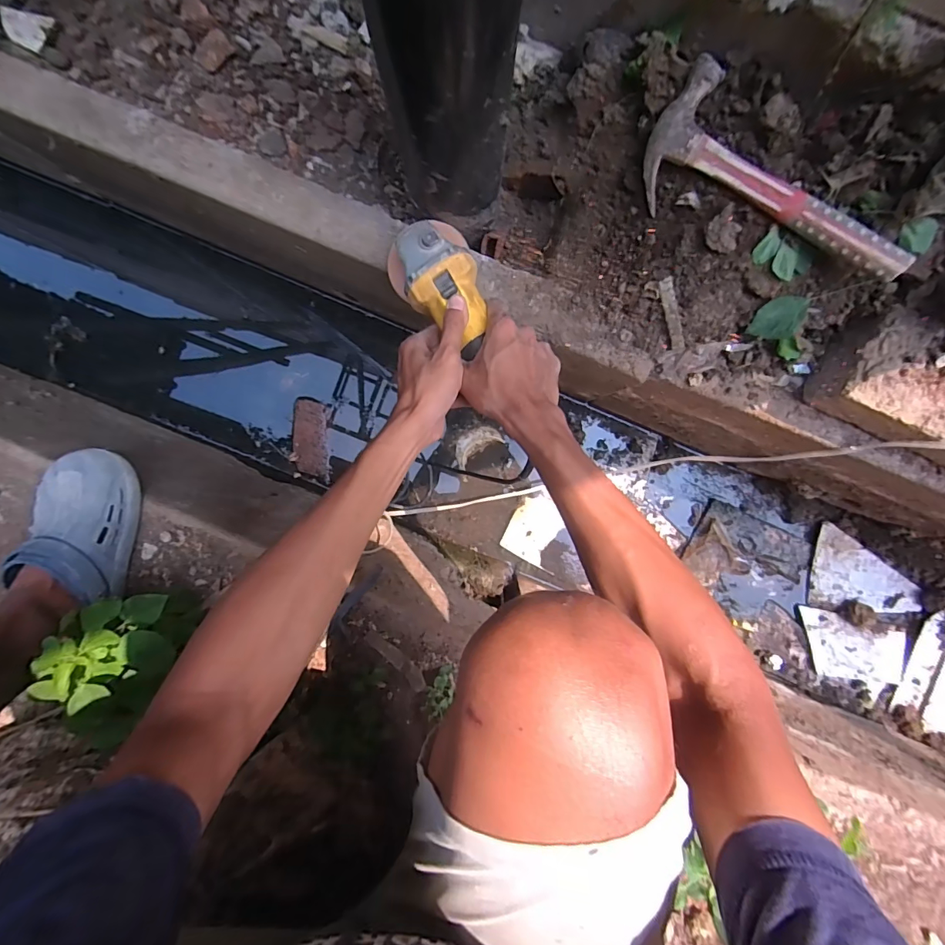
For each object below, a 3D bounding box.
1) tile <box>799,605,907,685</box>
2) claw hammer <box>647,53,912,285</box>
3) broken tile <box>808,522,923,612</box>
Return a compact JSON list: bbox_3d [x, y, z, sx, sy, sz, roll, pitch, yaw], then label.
[{"bbox_3d":[0.758,0.348,0.872,0.200,0.012,0.127,9,94,-2],"label":"tile"},{"bbox_3d":[0.297,-0.276,0.439,0.272,0.022,0.114,41,119,9],"label":"claw hammer"},{"bbox_3d":[0.782,0.193,0.863,0.205,0.019,0.162,4,94,-2],"label":"broken tile"}]

